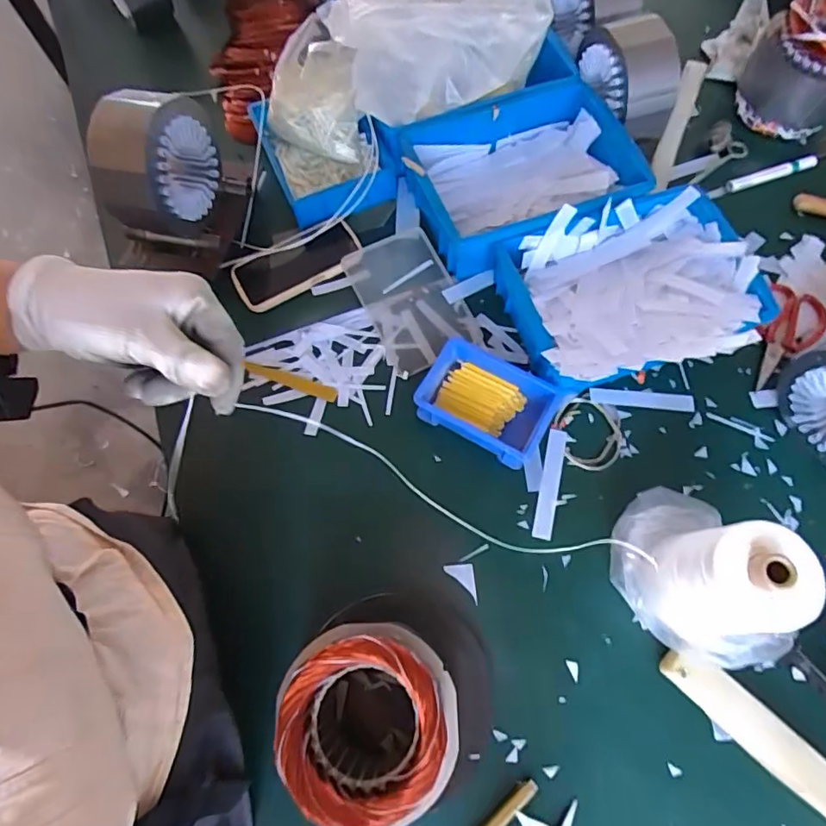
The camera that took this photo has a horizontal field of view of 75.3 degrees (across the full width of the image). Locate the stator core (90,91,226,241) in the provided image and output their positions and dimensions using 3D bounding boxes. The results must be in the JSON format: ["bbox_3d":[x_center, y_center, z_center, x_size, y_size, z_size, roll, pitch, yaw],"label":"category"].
[{"bbox_3d":[-0.303,-0.293,0.650,0.085,0.151,0.144,13,70,6],"label":"stator core"}]

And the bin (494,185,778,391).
[{"bbox_3d":[0.261,-0.138,0.642,0.279,0.109,0.230,-15,70,-4],"label":"bin"}]

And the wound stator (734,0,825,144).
[{"bbox_3d":[0.556,-0.491,0.756,0.143,0.130,0.123,29,73,11],"label":"wound stator"}]

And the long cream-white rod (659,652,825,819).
[{"bbox_3d":[0.379,0.344,0.486,0.334,0.028,0.048,40,86,17],"label":"long cream-white rod"}]

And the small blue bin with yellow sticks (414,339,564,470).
[{"bbox_3d":[0.087,-0.013,0.628,0.146,0.053,0.105,25,72,10],"label":"small blue bin with yellow sticks"}]

